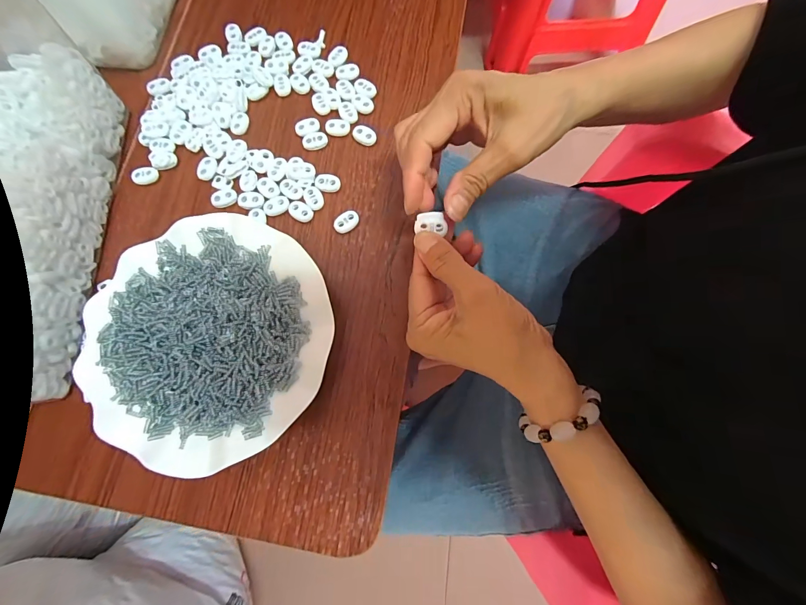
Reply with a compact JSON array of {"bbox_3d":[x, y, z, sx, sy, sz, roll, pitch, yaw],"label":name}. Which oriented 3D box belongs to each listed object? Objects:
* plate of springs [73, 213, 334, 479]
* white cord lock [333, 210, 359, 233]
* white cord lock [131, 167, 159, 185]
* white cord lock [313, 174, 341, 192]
[{"bbox_3d":[-0.147,0.025,0.274,0.178,0.022,0.182,0,77,1],"label":"plate of springs"},{"bbox_3d":[-0.049,-0.069,0.304,0.023,0.006,0.016,-36,78,-7],"label":"white cord lock"},{"bbox_3d":[-0.235,-0.115,0.323,0.023,0.006,0.014,-16,77,-2],"label":"white cord lock"},{"bbox_3d":[-0.067,-0.105,0.313,0.022,0.006,0.015,3,77,2],"label":"white cord lock"}]

